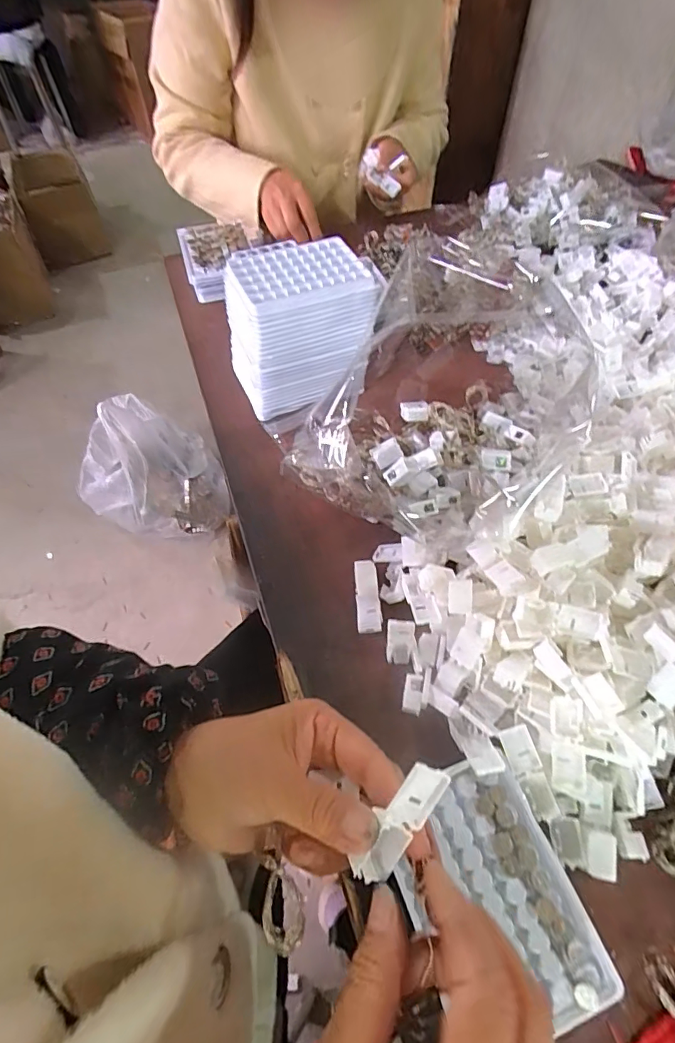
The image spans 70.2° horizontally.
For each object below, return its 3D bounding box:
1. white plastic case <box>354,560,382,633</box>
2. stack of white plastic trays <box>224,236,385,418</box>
[{"bbox_3d":[0.025,0.063,0.407,0.020,0.006,0.061,-12,64,15],"label":"white plastic case"},{"bbox_3d":[-0.041,-0.201,0.509,0.146,0.130,0.094,-20,57,-9],"label":"stack of white plastic trays"}]

